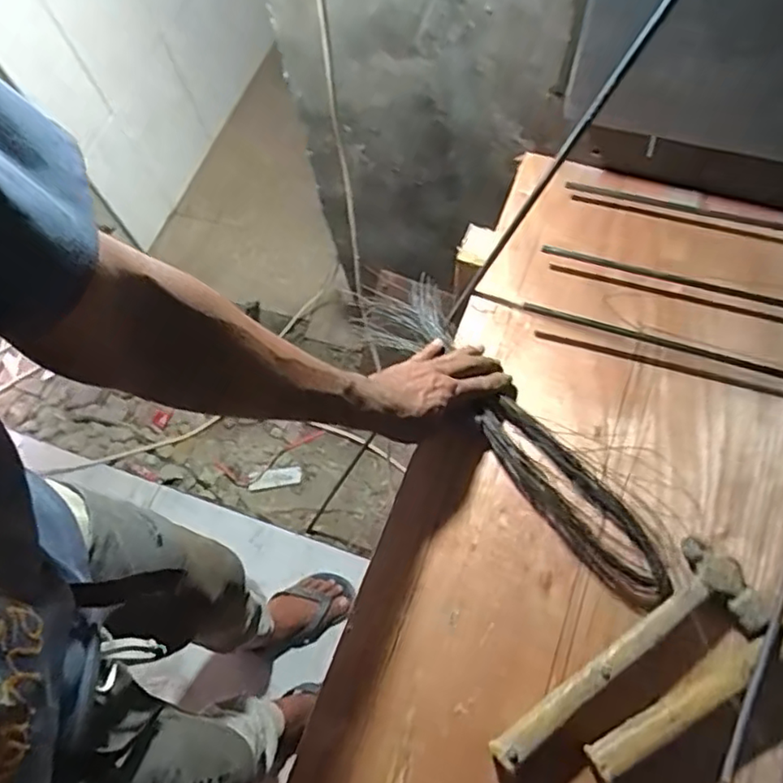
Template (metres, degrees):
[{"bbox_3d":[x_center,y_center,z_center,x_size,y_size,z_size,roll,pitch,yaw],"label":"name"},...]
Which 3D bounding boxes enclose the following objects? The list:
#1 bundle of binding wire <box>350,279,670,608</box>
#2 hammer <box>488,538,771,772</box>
[{"bbox_3d":[0.112,0.025,0.679,0.087,0.047,0.461,-35,63,-11],"label":"bundle of binding wire"},{"bbox_3d":[0.208,0.234,0.567,0.283,0.031,0.084,-29,69,-9],"label":"hammer"}]

